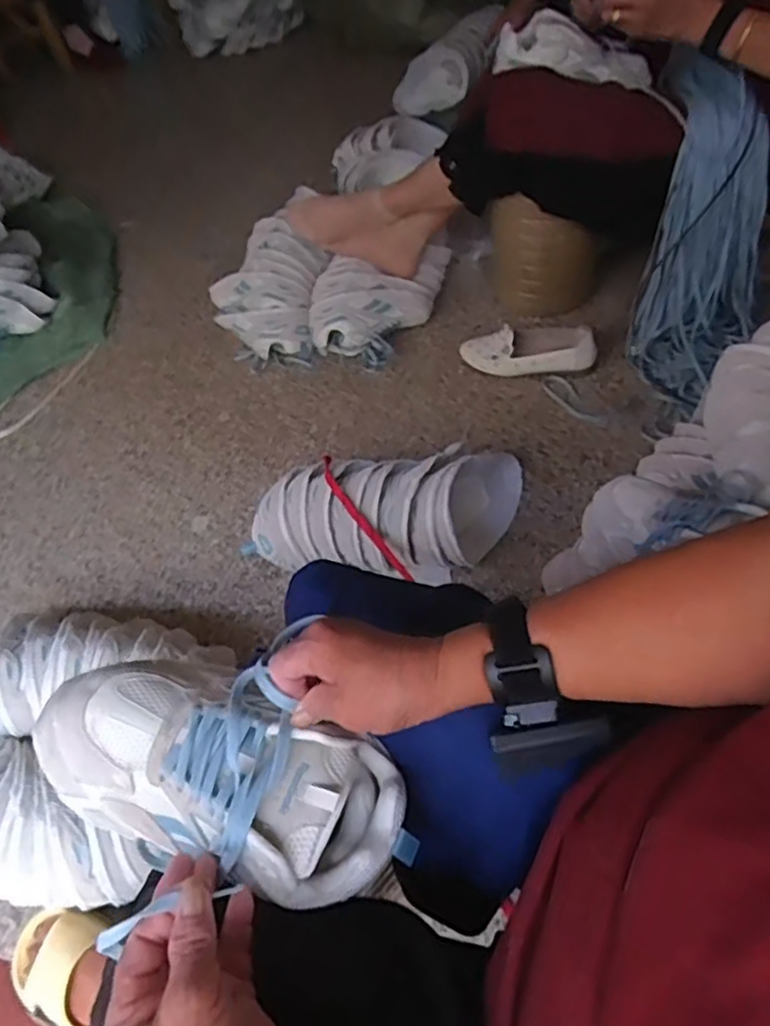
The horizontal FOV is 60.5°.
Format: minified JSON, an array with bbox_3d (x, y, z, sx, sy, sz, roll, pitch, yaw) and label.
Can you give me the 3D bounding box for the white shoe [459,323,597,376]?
[{"bbox_3d":[0.270,-0.306,1.255,0.248,0.075,0.081,2,56,11],"label":"white shoe"}]

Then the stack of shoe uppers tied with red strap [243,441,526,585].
[{"bbox_3d":[0.013,0.013,1.015,0.429,0.152,0.177,-12,54,1],"label":"stack of shoe uppers tied with red strap"}]

